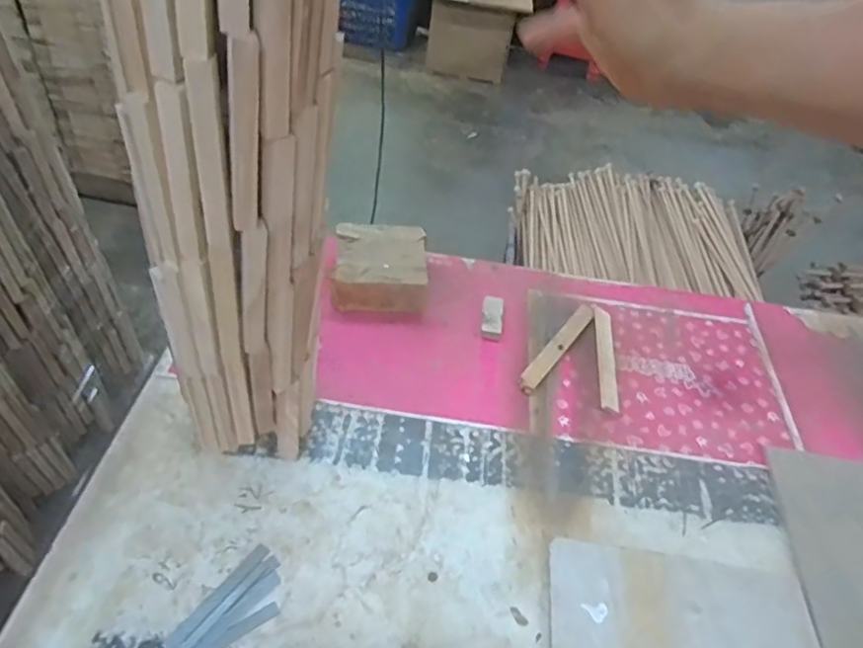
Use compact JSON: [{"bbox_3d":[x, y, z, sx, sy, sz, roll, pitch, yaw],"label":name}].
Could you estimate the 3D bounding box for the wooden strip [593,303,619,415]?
[{"bbox_3d":[0.279,0.047,0.947,0.029,0.008,0.221,9,45,0],"label":"wooden strip"}]

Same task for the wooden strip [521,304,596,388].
[{"bbox_3d":[0.206,0.032,0.952,0.030,0.007,0.215,32,49,21],"label":"wooden strip"}]

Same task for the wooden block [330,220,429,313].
[{"bbox_3d":[-0.085,-0.094,0.983,0.154,0.073,0.149,1,45,-7],"label":"wooden block"}]

